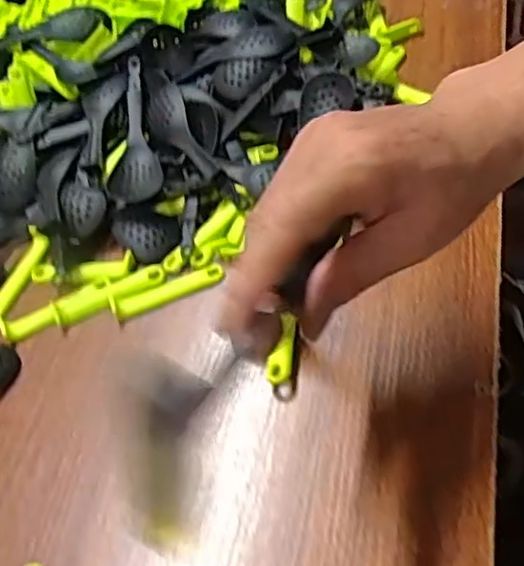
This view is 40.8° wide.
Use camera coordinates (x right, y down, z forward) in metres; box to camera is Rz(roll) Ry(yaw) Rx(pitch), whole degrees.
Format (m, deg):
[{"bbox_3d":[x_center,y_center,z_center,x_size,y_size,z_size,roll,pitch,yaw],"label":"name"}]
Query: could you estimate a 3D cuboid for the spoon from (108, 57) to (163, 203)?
[{"bbox_3d":[-0.097,-0.115,0.528,0.037,0.021,0.128,-5,70,1],"label":"spoon"}]

